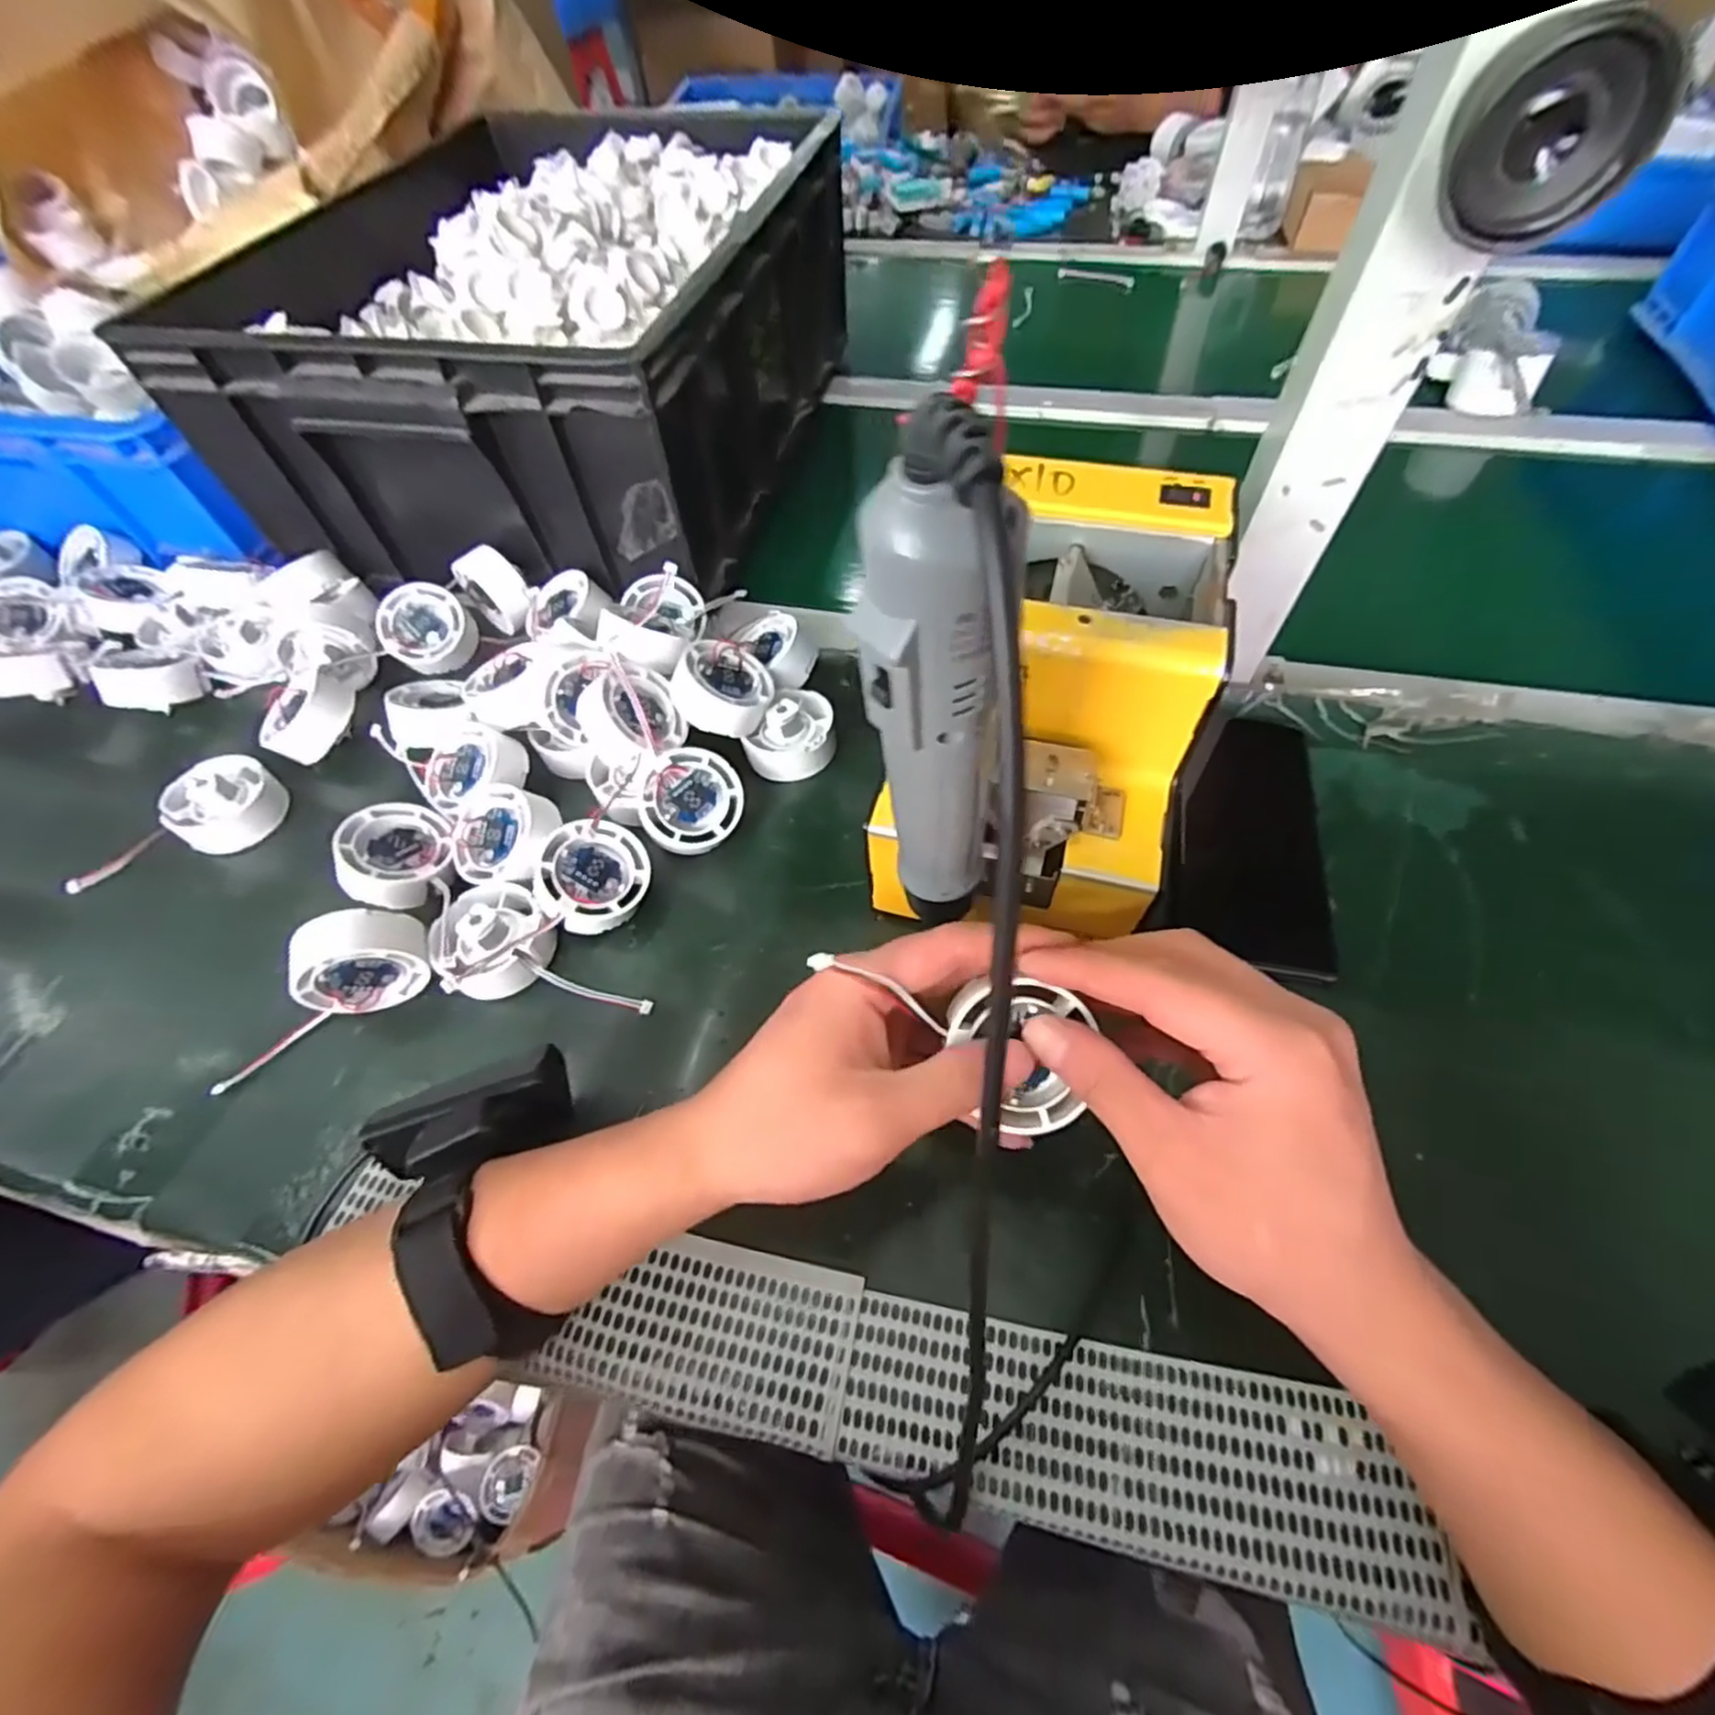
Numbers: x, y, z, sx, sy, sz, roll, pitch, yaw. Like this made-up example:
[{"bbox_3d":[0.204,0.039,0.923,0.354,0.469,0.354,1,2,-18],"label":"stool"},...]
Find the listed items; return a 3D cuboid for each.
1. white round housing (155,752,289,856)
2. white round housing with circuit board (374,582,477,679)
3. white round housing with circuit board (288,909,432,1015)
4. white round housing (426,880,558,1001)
[{"bbox_3d":[-0.374,-0.033,0.431,0.057,0.040,0.057,-2,55,2],"label":"white round housing"},{"bbox_3d":[-0.292,-0.156,0.493,0.055,0.019,0.059,-1,93,-18],"label":"white round housing with circuit board"},{"bbox_3d":[-0.238,0.050,0.350,0.053,0.060,0.024,-21,57,-11],"label":"white round housing with circuit board"},{"bbox_3d":[-0.185,0.041,0.367,0.056,0.038,0.053,-2,55,2],"label":"white round housing"}]

